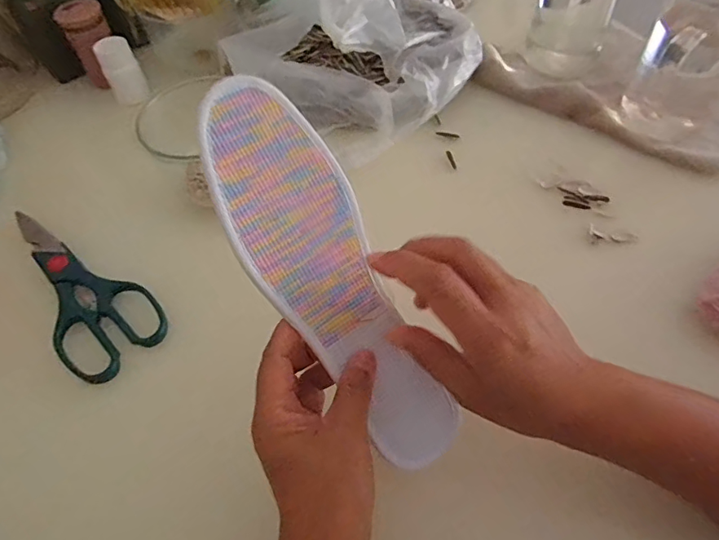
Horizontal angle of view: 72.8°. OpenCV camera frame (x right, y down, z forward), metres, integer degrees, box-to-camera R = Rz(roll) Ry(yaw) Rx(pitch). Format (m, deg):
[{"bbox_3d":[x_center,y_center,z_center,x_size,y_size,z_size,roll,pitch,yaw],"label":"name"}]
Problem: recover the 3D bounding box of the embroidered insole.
[{"bbox_3d":[-0.017,0.010,0.285,0.075,0.004,0.245,-29,98,-24],"label":"embroidered insole"}]

